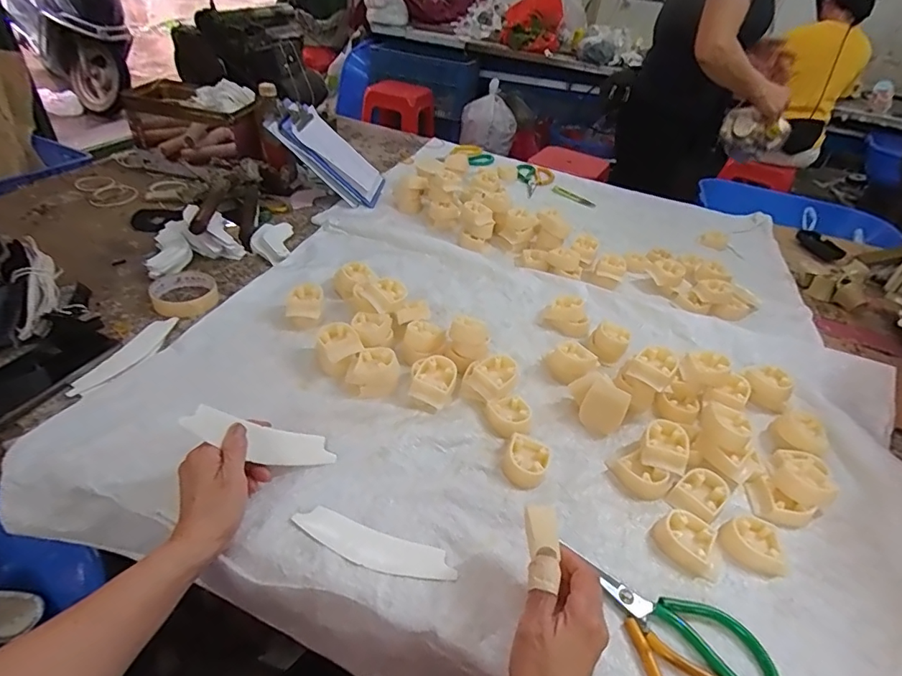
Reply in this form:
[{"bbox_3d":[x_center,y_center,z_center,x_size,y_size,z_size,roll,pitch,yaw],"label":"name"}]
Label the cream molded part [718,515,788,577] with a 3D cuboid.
[{"bbox_3d":[0.300,0.202,0.470,0.059,0.016,0.049,27,43,24],"label":"cream molded part"}]

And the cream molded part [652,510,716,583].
[{"bbox_3d":[0.232,0.197,0.462,0.061,0.019,0.047,32,46,29],"label":"cream molded part"}]

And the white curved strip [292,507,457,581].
[{"bbox_3d":[-0.071,0.191,0.432,0.150,0.004,0.036,16,42,8],"label":"white curved strip"}]

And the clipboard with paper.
[{"bbox_3d":[-0.244,-0.374,0.973,0.243,0.032,0.144,39,43,-20],"label":"clipboard with paper"}]

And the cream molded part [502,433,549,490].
[{"bbox_3d":[0.079,0.133,0.510,0.046,0.020,0.049,21,41,18],"label":"cream molded part"}]

